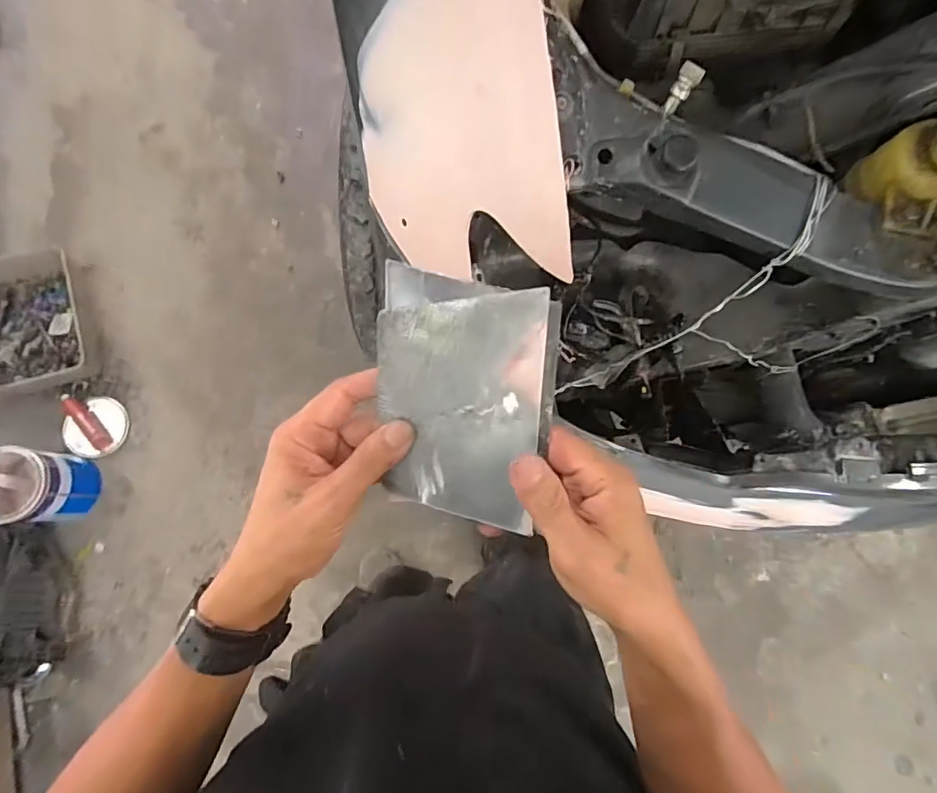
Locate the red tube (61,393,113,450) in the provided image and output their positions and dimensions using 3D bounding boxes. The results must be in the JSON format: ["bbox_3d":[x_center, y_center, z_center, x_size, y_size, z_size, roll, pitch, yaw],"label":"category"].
[{"bbox_3d":[-1.083,0.069,1.448,0.190,0.043,0.050,43,79,5],"label":"red tube"}]

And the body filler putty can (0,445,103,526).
[{"bbox_3d":[-1.129,0.239,1.355,0.222,0.210,0.187,0,78,-4],"label":"body filler putty can"}]

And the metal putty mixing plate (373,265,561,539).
[{"bbox_3d":[-0.005,0.005,0.302,0.104,0.004,0.143,11,107,11],"label":"metal putty mixing plate"}]

